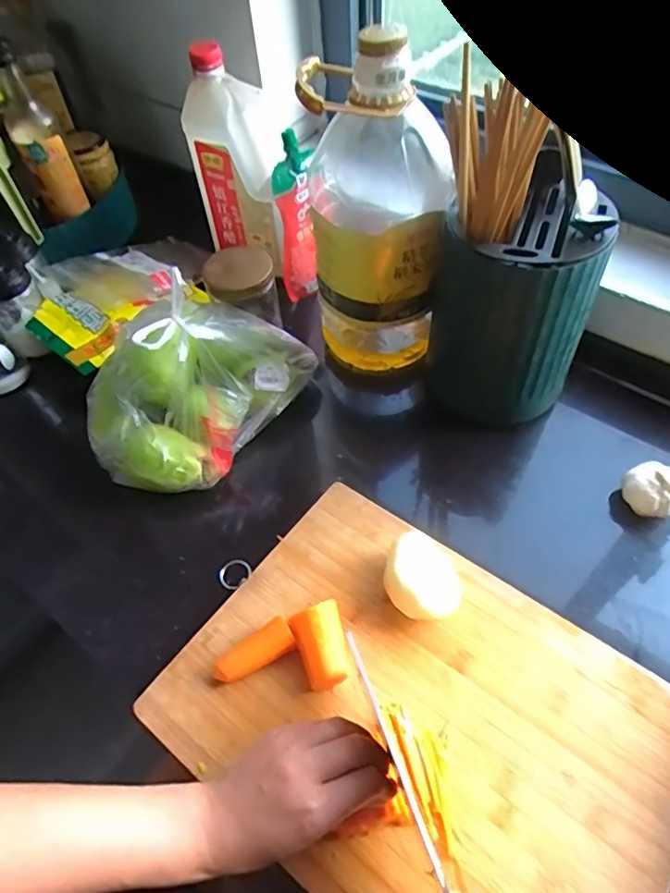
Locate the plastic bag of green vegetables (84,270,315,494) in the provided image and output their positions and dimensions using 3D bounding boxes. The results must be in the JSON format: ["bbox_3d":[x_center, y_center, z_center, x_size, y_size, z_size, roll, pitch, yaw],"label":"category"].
[{"bbox_3d":[-0.142,-0.082,0.564,0.249,0.135,0.169,-32,58,-18],"label":"plastic bag of green vegetables"}]

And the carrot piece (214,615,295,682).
[{"bbox_3d":[-0.066,0.170,0.458,0.067,0.024,0.025,-26,56,-14],"label":"carrot piece"}]

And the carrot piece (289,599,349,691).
[{"bbox_3d":[-0.009,0.161,0.445,0.039,0.036,0.058,-19,55,-9],"label":"carrot piece"}]

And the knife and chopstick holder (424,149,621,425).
[{"bbox_3d":[0.175,-0.139,0.559,0.144,0.191,0.135,33,63,25],"label":"knife and chopstick holder"}]

